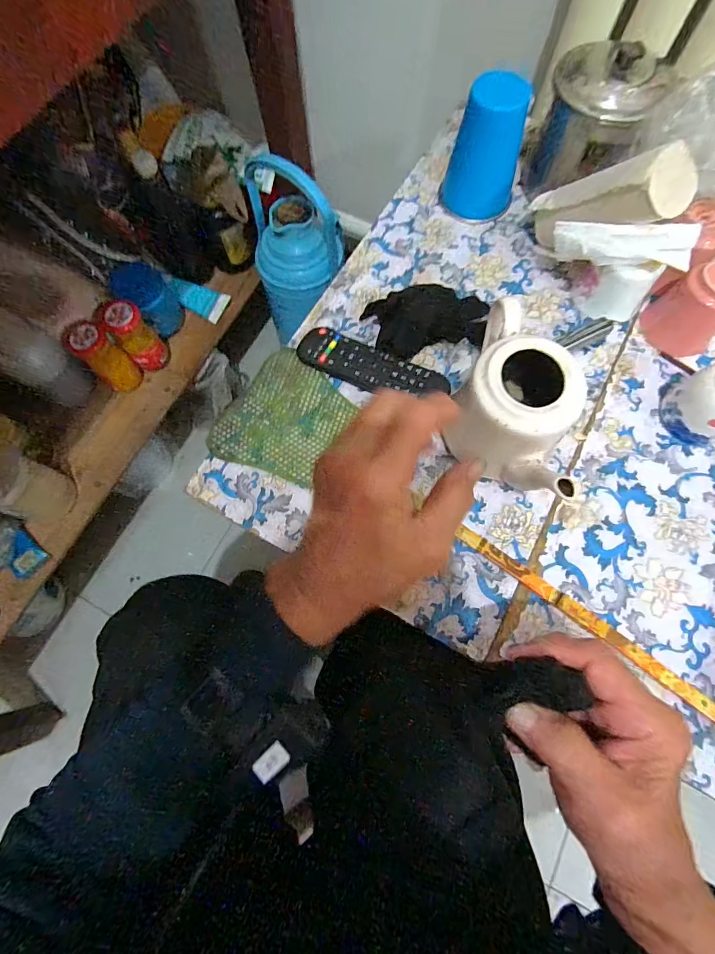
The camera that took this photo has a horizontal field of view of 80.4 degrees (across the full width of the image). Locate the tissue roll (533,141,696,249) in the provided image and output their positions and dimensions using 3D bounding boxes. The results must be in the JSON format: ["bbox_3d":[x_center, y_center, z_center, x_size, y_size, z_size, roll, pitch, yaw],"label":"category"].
[{"bbox_3d":[0.217,-0.250,0.389,0.054,0.138,0.051,-8,111,-21],"label":"tissue roll"}]

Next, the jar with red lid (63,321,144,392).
[{"bbox_3d":[-0.420,-0.195,0.711,0.051,0.128,0.061,42,77,13],"label":"jar with red lid"}]

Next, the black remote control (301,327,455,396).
[{"bbox_3d":[0.011,-0.103,0.408,0.149,0.020,0.045,26,74,10],"label":"black remote control"}]

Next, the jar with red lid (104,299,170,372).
[{"bbox_3d":[-0.369,-0.233,0.715,0.061,0.128,0.051,-39,76,-12],"label":"jar with red lid"}]

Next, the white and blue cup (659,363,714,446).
[{"bbox_3d":[0.307,-0.064,0.367,0.050,0.060,0.060,-27,73,-7],"label":"white and blue cup"}]

